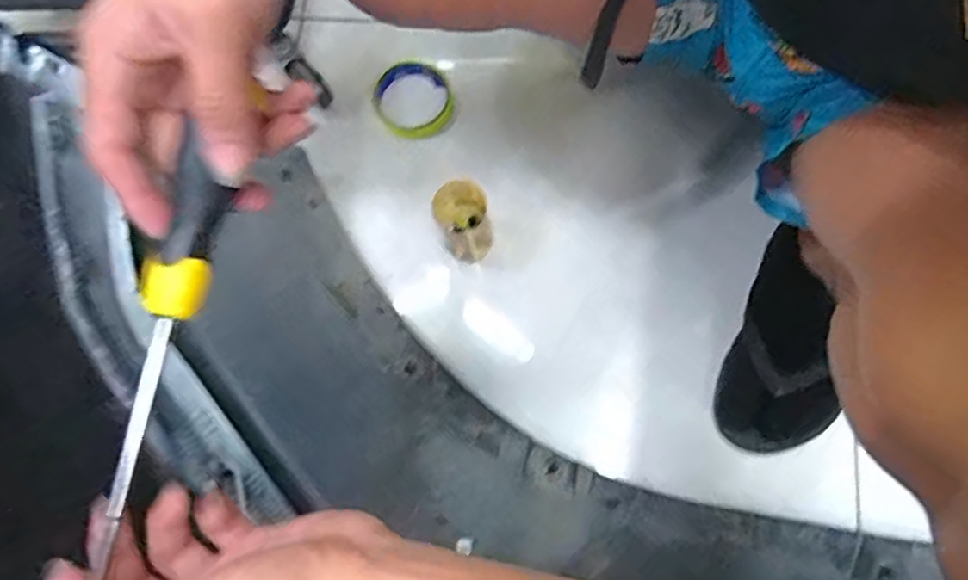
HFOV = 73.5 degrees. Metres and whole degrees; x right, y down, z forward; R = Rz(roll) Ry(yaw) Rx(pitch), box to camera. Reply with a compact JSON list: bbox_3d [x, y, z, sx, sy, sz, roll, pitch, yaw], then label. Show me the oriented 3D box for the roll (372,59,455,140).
[{"bbox_3d":[-0.075,-0.206,0.709,0.083,0.020,0.091,-1,72,2],"label":"roll"}]

